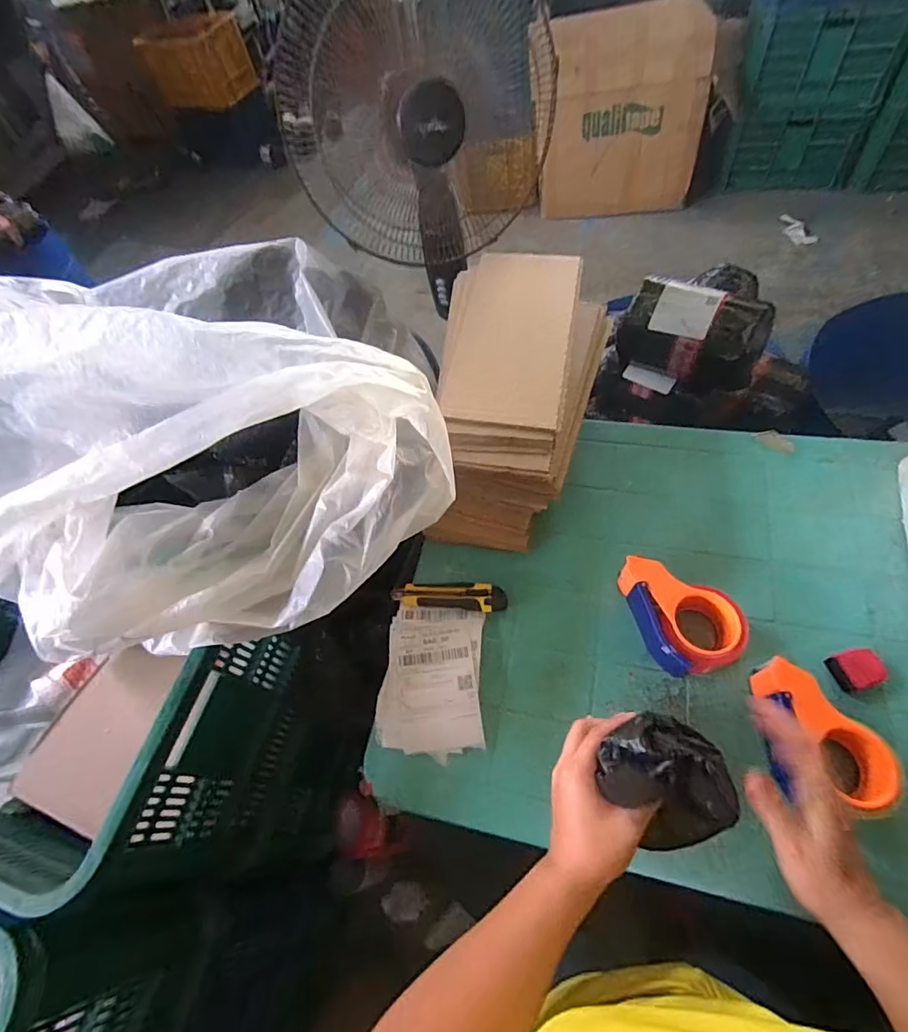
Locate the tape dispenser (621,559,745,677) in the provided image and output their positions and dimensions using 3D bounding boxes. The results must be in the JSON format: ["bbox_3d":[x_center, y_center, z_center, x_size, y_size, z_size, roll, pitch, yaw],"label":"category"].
[{"bbox_3d":[0.293,0.122,0.648,0.110,0.063,0.154,-18,61,-3],"label":"tape dispenser"}]

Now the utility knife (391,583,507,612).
[{"bbox_3d":[-0.006,0.113,0.703,0.156,0.013,0.038,-2,60,9],"label":"utility knife"}]

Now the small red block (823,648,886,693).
[{"bbox_3d":[0.489,0.184,0.602,0.052,0.022,0.044,-19,59,-1],"label":"small red block"}]

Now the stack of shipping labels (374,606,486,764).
[{"bbox_3d":[-0.030,0.209,0.654,0.132,0.016,0.184,-4,60,8],"label":"stack of shipping labels"}]

